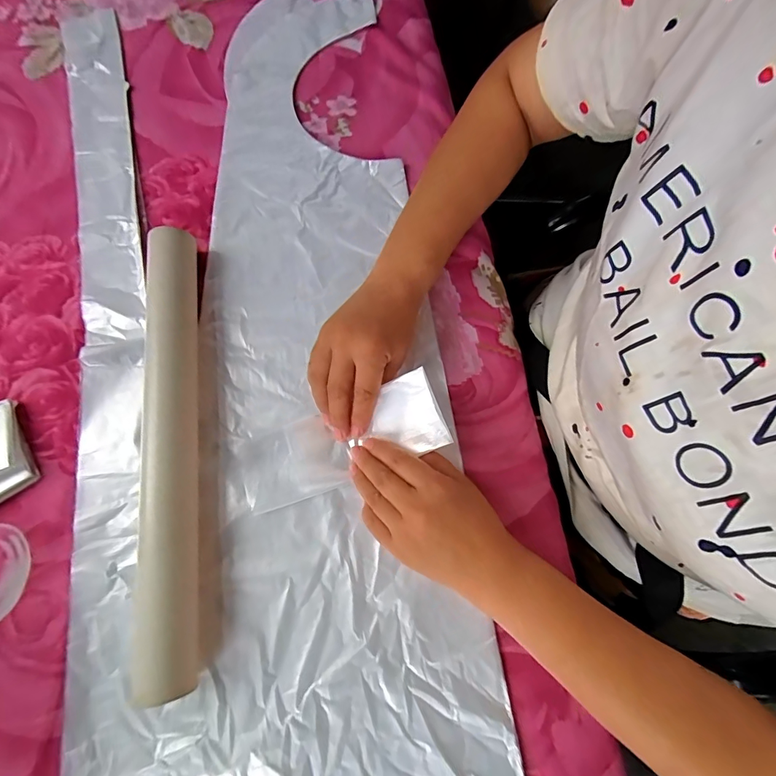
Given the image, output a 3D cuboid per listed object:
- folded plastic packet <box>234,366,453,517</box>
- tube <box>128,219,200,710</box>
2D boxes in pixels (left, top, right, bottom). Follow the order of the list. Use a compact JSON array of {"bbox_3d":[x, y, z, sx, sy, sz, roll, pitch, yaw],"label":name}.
[{"bbox_3d":[-0.038,0.044,0.328,0.166,0.025,0.061,-23,75,7],"label":"folded plastic packet"},{"bbox_3d":[-0.175,0.026,0.323,0.036,0.035,0.373,-8,74,-4],"label":"tube"}]

